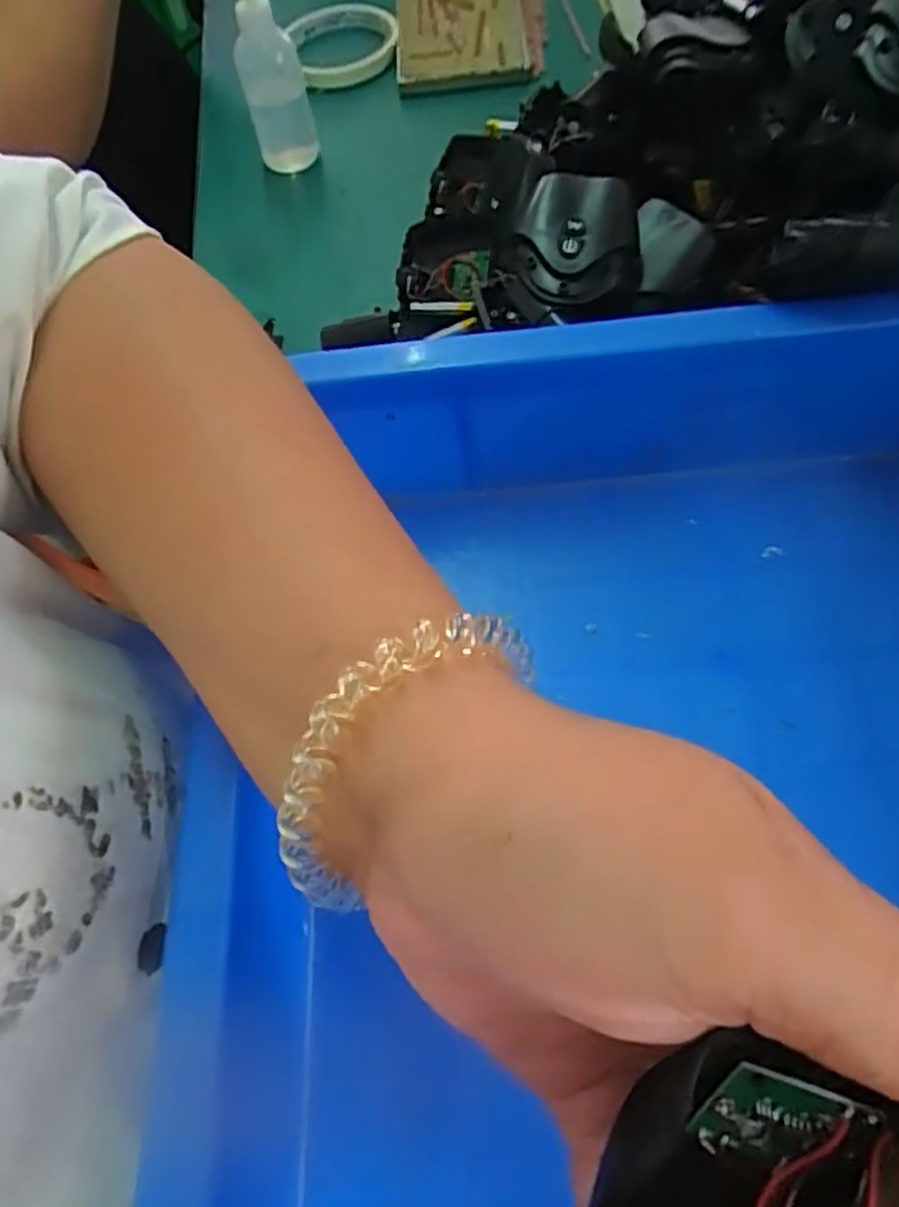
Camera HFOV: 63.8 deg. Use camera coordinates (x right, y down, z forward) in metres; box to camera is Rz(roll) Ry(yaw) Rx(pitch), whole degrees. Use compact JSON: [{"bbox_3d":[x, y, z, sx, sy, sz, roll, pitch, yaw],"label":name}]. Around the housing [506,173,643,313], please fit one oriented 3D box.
[{"bbox_3d":[0.054,-0.154,0.308,0.055,0.019,0.059,-1,64,3],"label":"housing"}]

